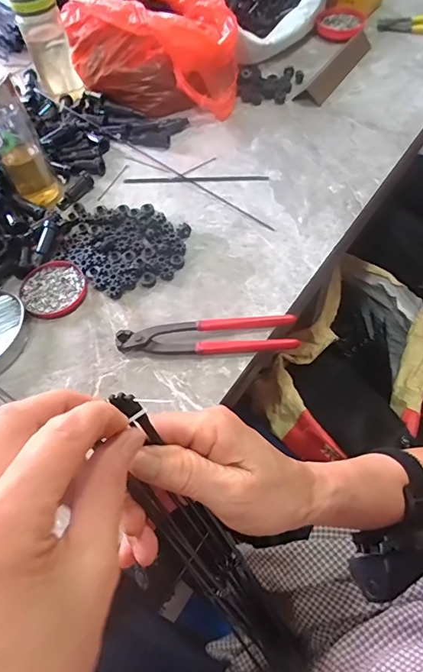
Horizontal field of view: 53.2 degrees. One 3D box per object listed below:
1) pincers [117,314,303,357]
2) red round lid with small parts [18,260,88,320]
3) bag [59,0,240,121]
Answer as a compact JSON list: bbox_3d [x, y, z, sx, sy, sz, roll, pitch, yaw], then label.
[{"bbox_3d":[-0.005,-0.003,0.484,0.200,0.018,0.050,-2,58,3],"label":"pincers"},{"bbox_3d":[-0.201,-0.060,0.536,0.078,0.009,0.083,-2,58,3],"label":"red round lid with small parts"},{"bbox_3d":[-0.089,-0.505,0.713,0.288,0.130,0.225,14,60,12],"label":"bag"}]

